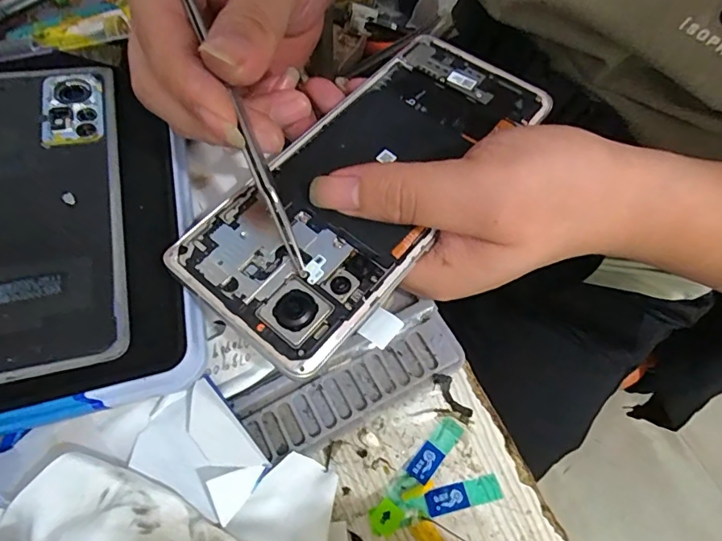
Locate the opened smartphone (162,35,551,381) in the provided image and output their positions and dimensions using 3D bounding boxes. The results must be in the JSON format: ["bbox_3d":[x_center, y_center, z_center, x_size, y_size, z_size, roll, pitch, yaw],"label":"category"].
[{"bbox_3d":[0.002,-0.040,0.192,0.078,0.004,0.160,31,67,16],"label":"opened smartphone"}]

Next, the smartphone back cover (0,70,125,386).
[{"bbox_3d":[-0.144,-0.030,0.201,0.070,0.011,0.159,-16,63,-6],"label":"smartphone back cover"}]

